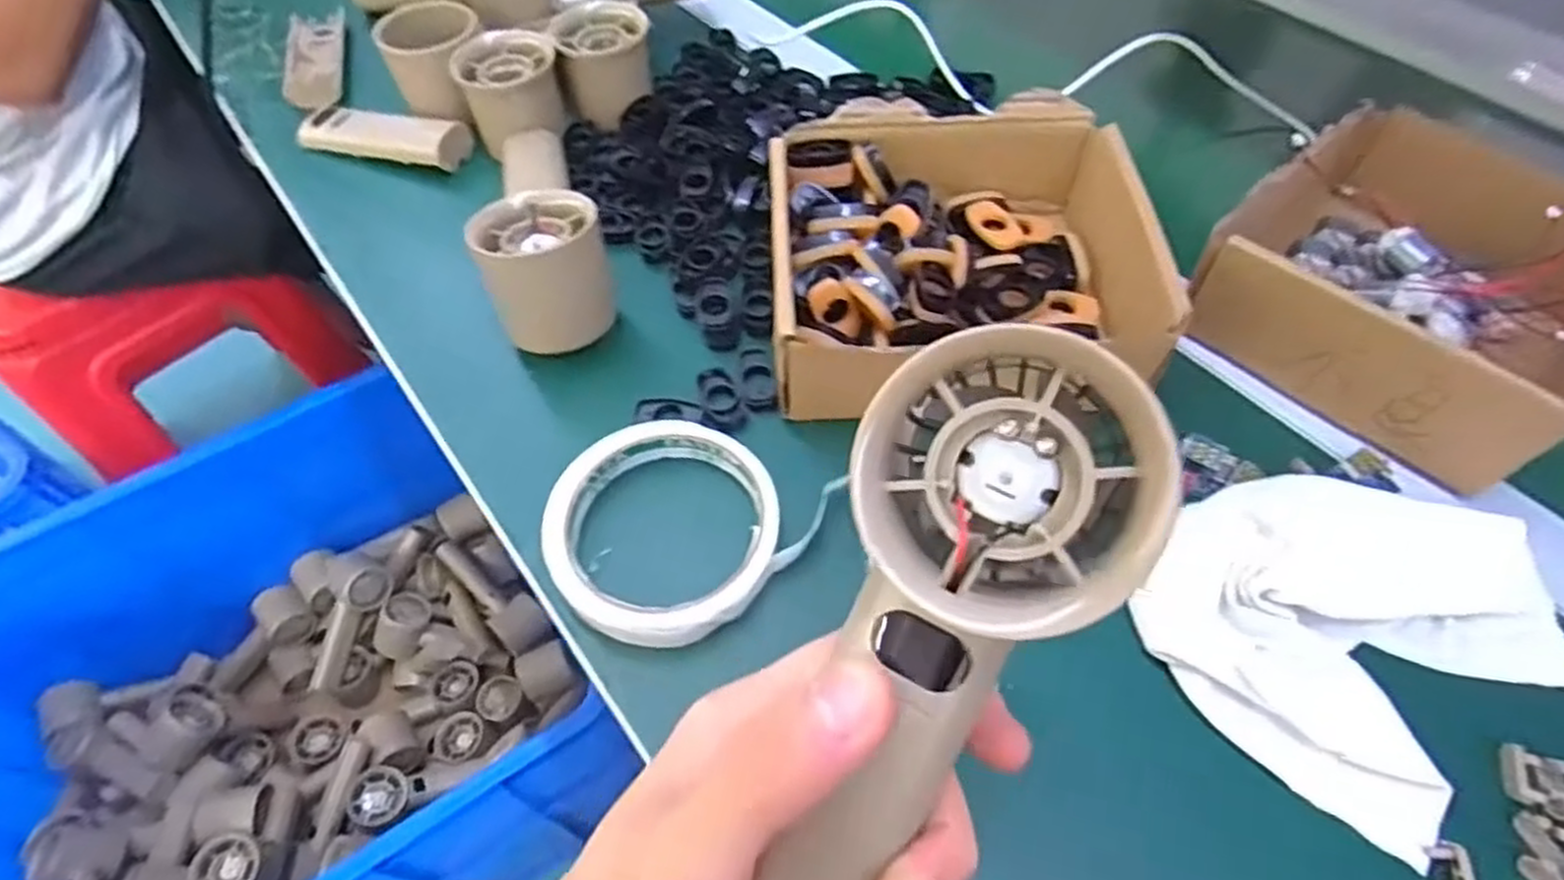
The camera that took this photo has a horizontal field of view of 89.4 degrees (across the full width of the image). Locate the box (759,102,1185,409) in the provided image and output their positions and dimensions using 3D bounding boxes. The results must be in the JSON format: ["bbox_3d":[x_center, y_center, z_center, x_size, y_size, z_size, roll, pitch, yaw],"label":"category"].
[{"bbox_3d":[0.080,-0.089,0.371,0.165,0.057,0.145,-2,55,-1],"label":"box"}]

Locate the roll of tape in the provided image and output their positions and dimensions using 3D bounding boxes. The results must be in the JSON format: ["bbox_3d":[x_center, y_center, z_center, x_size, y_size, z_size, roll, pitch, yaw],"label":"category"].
[{"bbox_3d":[-0.044,0.033,0.321,0.097,0.015,0.102,0,55,0],"label":"roll of tape"}]

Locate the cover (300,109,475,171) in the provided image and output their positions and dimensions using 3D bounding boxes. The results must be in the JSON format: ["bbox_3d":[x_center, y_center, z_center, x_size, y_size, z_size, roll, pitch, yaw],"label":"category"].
[{"bbox_3d":[-0.240,-0.186,0.479,0.103,0.019,0.033,13,56,9],"label":"cover"}]

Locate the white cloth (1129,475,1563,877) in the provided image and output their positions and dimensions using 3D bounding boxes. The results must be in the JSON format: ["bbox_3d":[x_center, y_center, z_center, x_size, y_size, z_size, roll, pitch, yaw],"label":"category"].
[{"bbox_3d":[0.217,0.060,0.291,0.147,0.027,0.118,-30,60,-19],"label":"white cloth"}]

